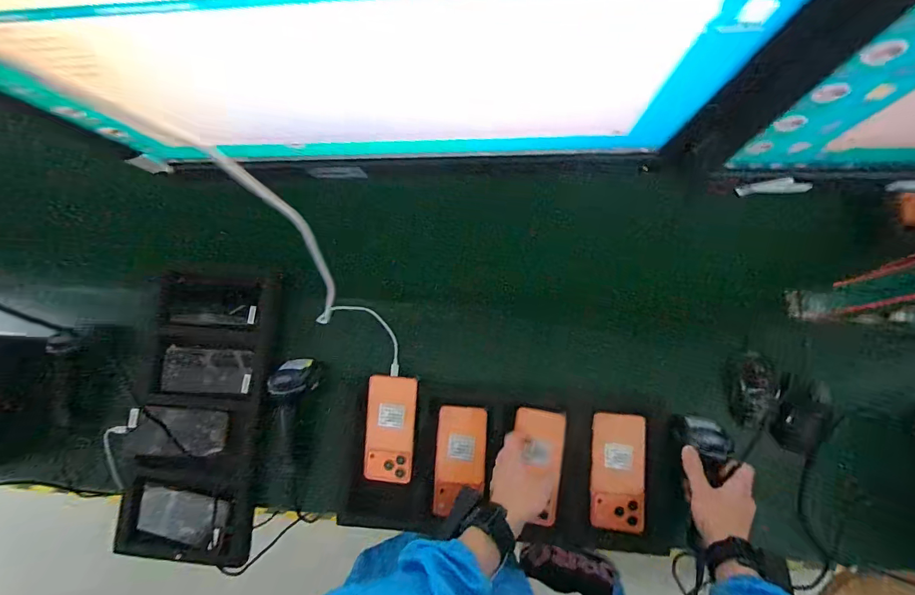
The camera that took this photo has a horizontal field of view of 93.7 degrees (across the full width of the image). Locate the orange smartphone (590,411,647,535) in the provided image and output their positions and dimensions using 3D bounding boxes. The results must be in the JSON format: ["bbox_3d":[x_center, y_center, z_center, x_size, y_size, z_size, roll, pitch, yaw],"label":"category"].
[{"bbox_3d":[0.241,0.258,0.642,0.075,0.007,0.162,5,75,9],"label":"orange smartphone"}]

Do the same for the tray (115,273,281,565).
[{"bbox_3d":[-0.426,0.200,0.721,0.238,0.032,0.459,8,80,7],"label":"tray"}]

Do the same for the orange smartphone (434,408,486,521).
[{"bbox_3d":[0.005,0.255,0.676,0.077,0.011,0.160,4,77,-2],"label":"orange smartphone"}]

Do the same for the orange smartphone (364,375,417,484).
[{"bbox_3d":[-0.107,0.209,0.684,0.077,0.020,0.163,3,85,7],"label":"orange smartphone"}]

